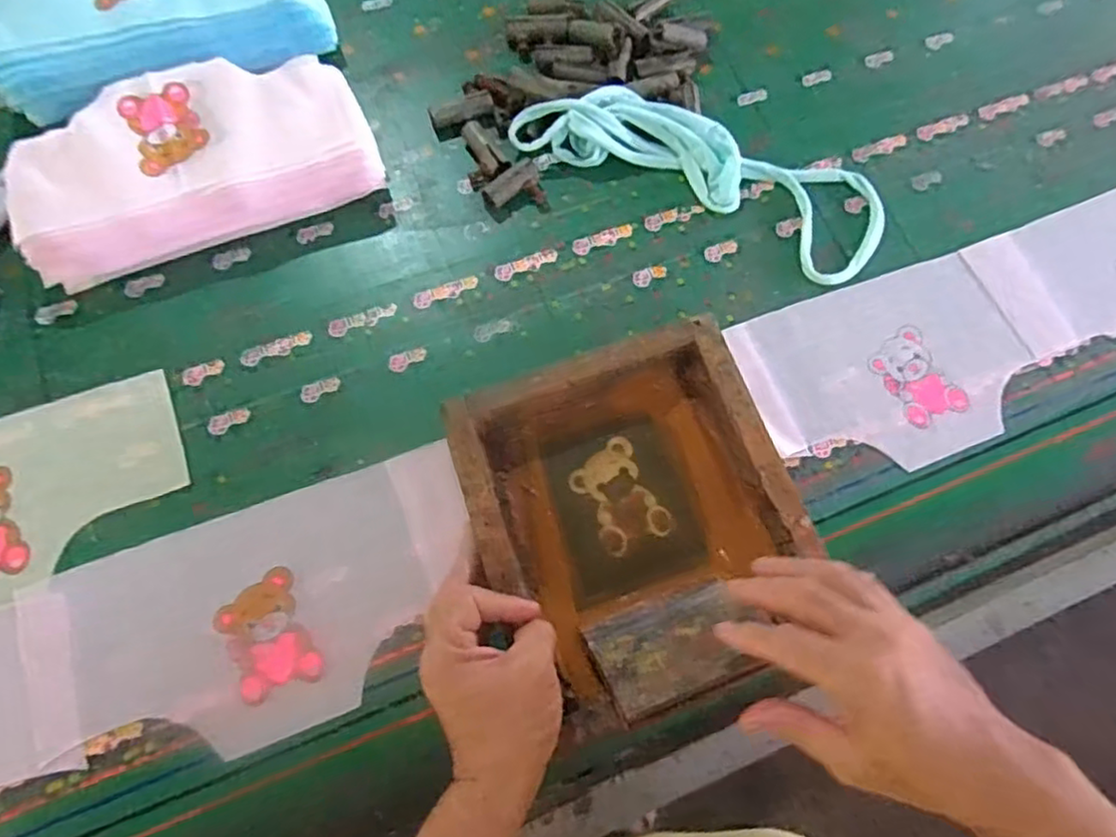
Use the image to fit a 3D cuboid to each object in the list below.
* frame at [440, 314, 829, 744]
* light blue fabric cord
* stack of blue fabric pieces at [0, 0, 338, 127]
[{"bbox_3d":[0.058,0.072,0.512,0.232,0.077,0.259,-18,70,-9],"label":"frame"},{"bbox_3d":[0.141,-0.243,0.636,0.354,0.039,0.131,25,70,6],"label":"light blue fabric cord"},{"bbox_3d":[-0.380,-0.377,0.641,0.310,0.072,0.188,-19,72,-11],"label":"stack of blue fabric pieces"}]

